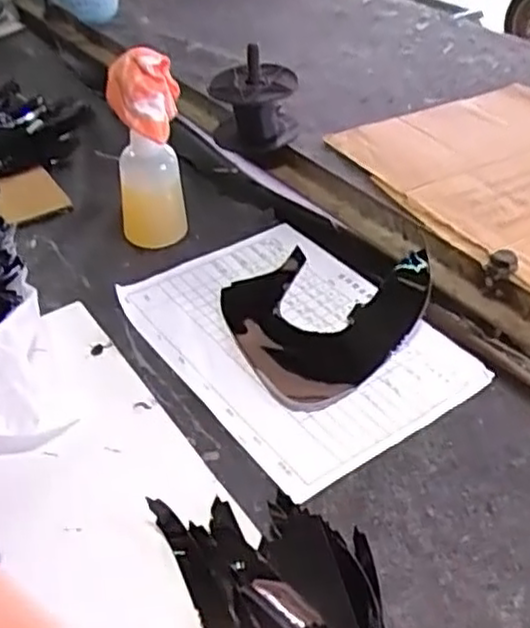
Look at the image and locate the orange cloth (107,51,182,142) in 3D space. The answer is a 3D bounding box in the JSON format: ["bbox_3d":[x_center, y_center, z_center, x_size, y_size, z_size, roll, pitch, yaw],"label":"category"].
[{"bbox_3d":[-0.112,-0.201,0.664,0.065,0.068,0.051,-7,38,-6],"label":"orange cloth"}]

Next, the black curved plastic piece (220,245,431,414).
[{"bbox_3d":[0.041,-0.011,0.642,0.172,0.062,0.171,-31,48,-32],"label":"black curved plastic piece"}]

